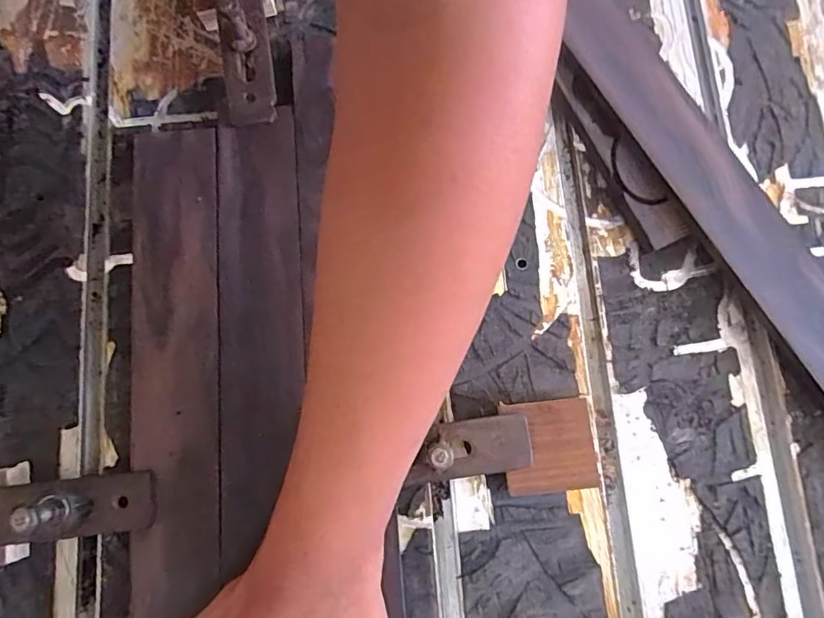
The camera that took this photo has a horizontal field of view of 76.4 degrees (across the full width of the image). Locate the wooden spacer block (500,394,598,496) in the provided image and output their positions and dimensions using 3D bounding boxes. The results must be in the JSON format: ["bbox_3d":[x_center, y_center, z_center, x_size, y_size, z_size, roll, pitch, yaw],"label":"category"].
[{"bbox_3d":[0.075,0.076,0.288,0.047,0.007,0.050,-7,84,9],"label":"wooden spacer block"}]

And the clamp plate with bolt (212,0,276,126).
[{"bbox_3d":[-0.108,-0.166,0.323,0.034,0.050,0.099,-9,80,-2],"label":"clamp plate with bolt"}]

